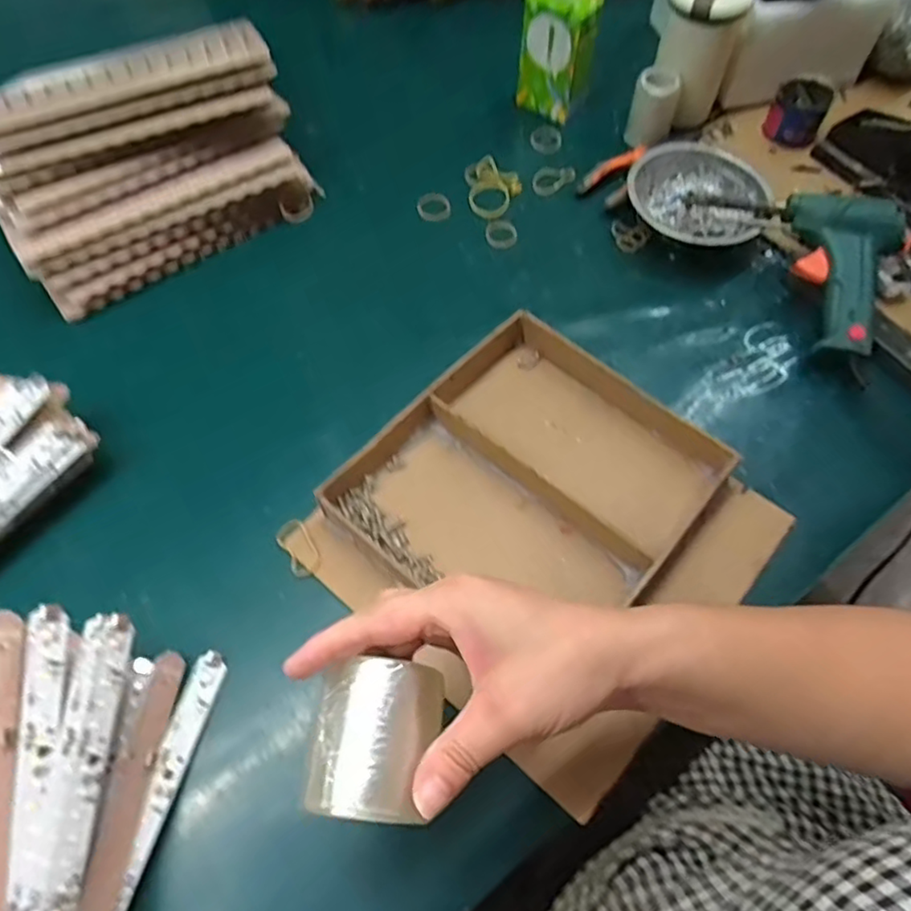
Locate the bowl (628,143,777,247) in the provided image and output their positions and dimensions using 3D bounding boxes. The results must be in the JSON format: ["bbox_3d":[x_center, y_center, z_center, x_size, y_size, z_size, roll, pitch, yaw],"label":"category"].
[{"bbox_3d":[0.218,-0.236,0.598,0.117,0.046,0.117,1,61,-1],"label":"bowl"}]

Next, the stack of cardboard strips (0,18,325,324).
[{"bbox_3d":[-0.271,-0.257,0.564,0.259,0.117,0.161,-31,66,-17],"label":"stack of cardboard strips"}]

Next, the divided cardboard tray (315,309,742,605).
[{"bbox_3d":[0.053,0.018,0.459,0.205,0.034,0.215,37,66,18],"label":"divided cardboard tray"}]

